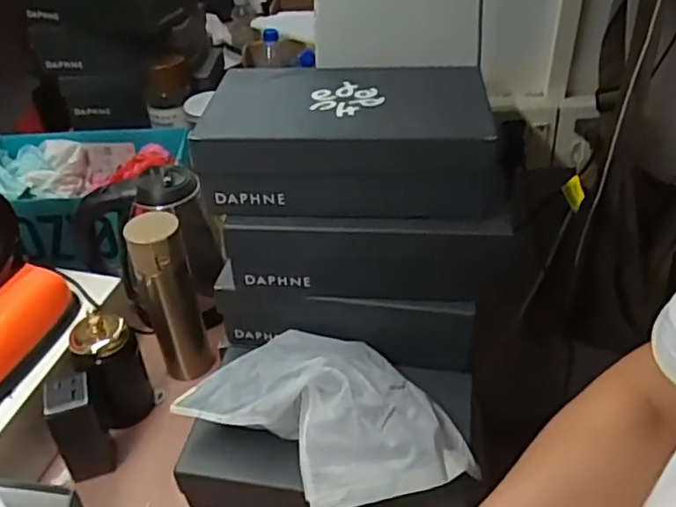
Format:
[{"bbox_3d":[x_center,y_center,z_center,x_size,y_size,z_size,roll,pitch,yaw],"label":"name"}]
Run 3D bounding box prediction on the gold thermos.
[{"bbox_3d":[-0.219,0.057,0.836,0.066,0.246,0.081,-17,41,-18],"label":"gold thermos"}]

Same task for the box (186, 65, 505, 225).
[{"bbox_3d":[0.010,-0.127,0.703,0.299,0.091,0.180,-1,38,1],"label":"box"}]

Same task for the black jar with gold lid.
[{"bbox_3d":[-0.276,0.145,0.790,0.075,0.155,0.062,-21,42,-22],"label":"black jar with gold lid"}]

